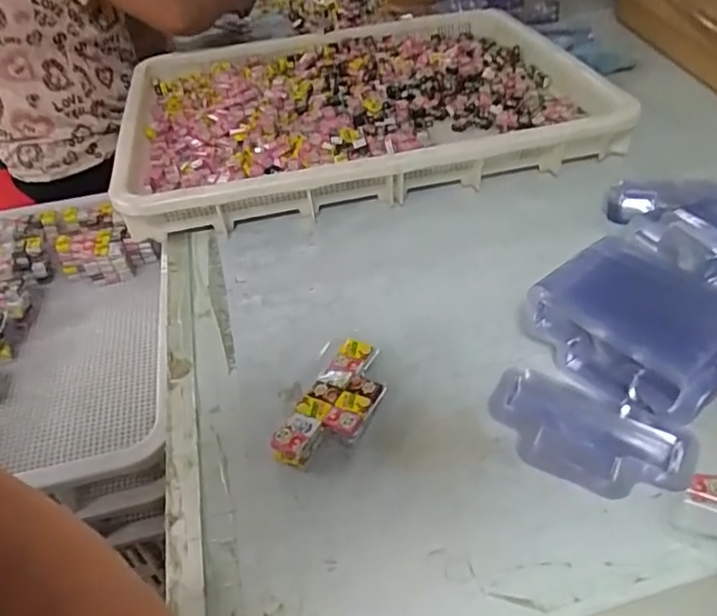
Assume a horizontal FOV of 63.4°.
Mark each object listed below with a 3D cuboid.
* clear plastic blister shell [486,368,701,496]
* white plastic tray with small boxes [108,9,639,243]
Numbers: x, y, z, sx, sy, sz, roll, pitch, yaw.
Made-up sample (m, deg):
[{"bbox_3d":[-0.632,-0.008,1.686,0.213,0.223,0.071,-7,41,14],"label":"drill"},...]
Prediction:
[{"bbox_3d":[0.166,0.093,0.424,0.140,0.015,0.077,19,48,27],"label":"clear plastic blister shell"},{"bbox_3d":[-0.009,-0.299,0.839,0.636,0.070,0.506,-13,42,-5],"label":"white plastic tray with small boxes"}]

